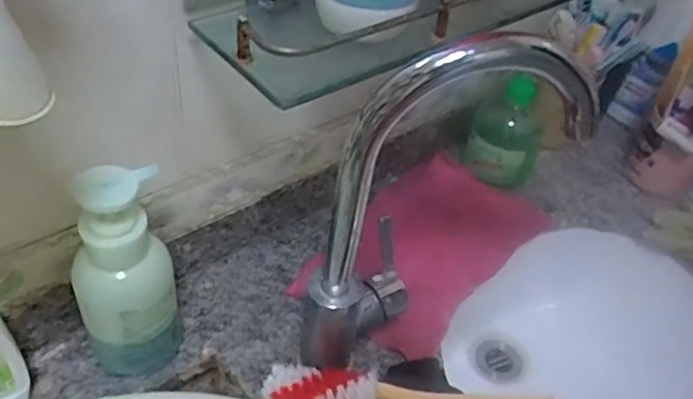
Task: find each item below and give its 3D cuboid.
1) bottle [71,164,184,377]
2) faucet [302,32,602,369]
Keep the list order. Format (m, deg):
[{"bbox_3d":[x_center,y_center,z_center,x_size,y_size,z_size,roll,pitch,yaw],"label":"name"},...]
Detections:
[{"bbox_3d":[-0.171,0.069,0.520,0.072,0.200,0.062,-12,47,-20],"label":"bottle"},{"bbox_3d":[0.061,0.006,0.503,0.188,0.281,0.065,-9,46,-17],"label":"faucet"}]

